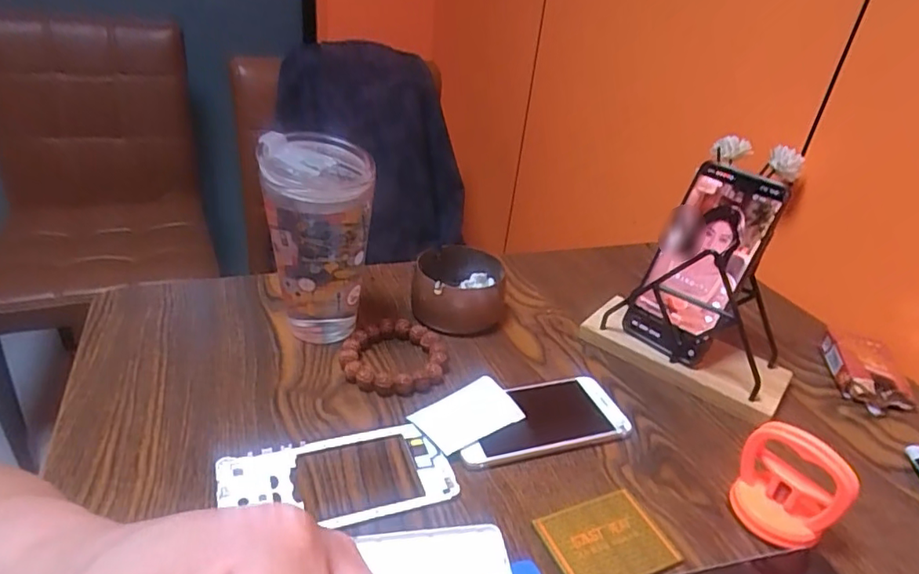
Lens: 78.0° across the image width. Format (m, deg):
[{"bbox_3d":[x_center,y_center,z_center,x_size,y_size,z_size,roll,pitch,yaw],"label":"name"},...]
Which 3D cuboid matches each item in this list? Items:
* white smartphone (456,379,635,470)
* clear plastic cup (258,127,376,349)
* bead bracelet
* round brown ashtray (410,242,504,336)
[{"bbox_3d":[0.059,0.098,0.428,0.132,0.010,0.067,-5,33,-20],"label":"white smartphone"},{"bbox_3d":[-0.116,-0.036,0.469,0.079,0.159,0.073,6,30,-3],"label":"clear plastic cup"},{"bbox_3d":[-0.054,0.057,0.468,0.083,0.016,0.084,9,30,3],"label":"bead bracelet"},{"bbox_3d":[0.000,-0.002,0.545,0.088,0.047,0.090,6,30,-3],"label":"round brown ashtray"}]

